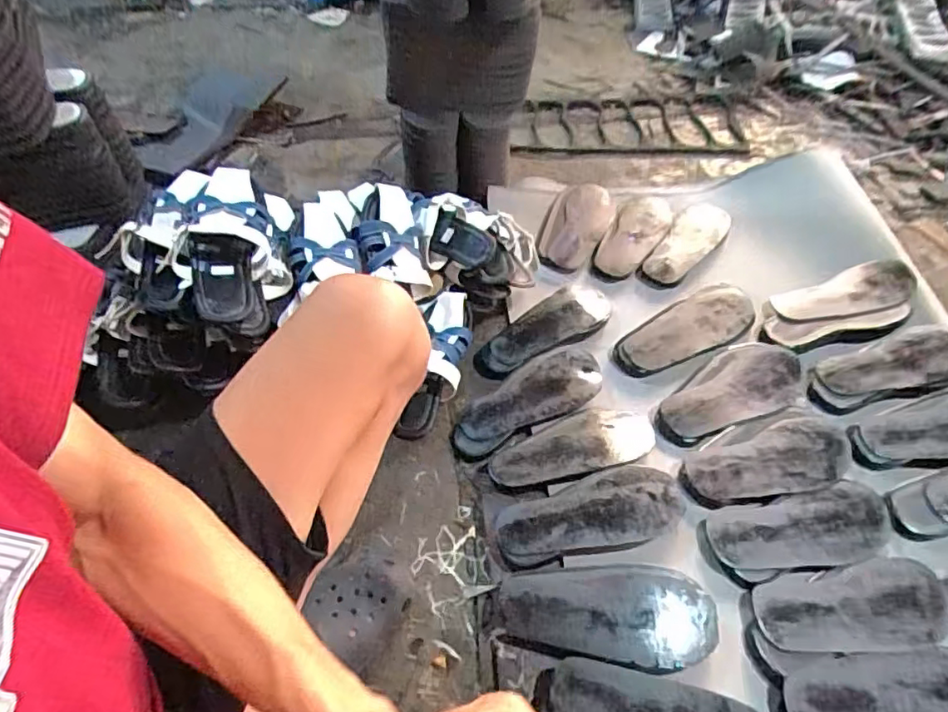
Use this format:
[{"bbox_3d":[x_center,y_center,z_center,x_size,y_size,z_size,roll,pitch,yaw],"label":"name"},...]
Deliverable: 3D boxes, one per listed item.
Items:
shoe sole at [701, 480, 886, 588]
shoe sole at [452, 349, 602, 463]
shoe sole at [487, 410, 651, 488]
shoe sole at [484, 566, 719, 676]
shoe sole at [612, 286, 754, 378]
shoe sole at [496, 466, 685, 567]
[{"bbox_3d":[0.416,0.223,0.727,0.274,0.038,0.096,-11,54,-10],"label":"shoe sole"},{"bbox_3d":[0.080,0.065,0.845,0.254,0.016,0.095,-28,59,-21],"label":"shoe sole"},{"bbox_3d":[0.135,0.124,0.779,0.237,0.028,0.093,-15,55,-13],"label":"shoe sole"},{"bbox_3d":[0.140,0.284,0.637,0.242,0.023,0.102,6,53,2],"label":"shoe sole"},{"bbox_3d":[0.345,-0.041,0.940,0.267,0.017,0.100,-23,57,-18],"label":"shoe sole"},{"bbox_3d":[0.147,0.195,0.706,0.236,0.022,0.086,-13,55,-12],"label":"shoe sole"}]

